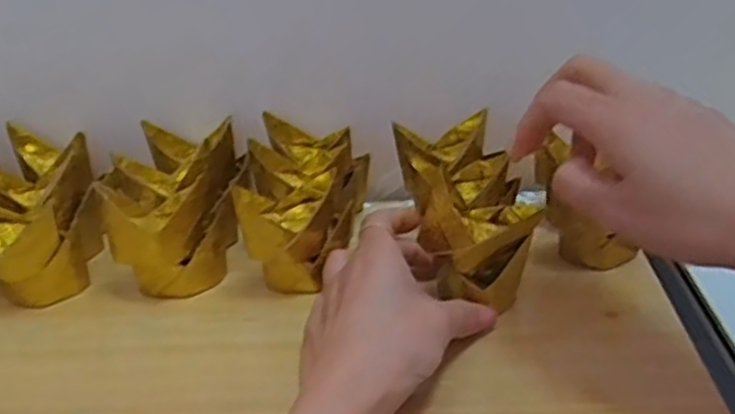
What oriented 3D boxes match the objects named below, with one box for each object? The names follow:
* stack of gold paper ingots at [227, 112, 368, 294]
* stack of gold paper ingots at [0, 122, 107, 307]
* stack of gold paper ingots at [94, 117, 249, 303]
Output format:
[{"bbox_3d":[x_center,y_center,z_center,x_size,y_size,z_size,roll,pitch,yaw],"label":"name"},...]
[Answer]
[{"bbox_3d":[-0.035,-0.007,0.445,0.066,0.065,0.107,-2,34,2],"label":"stack of gold paper ingots"},{"bbox_3d":[-0.197,0.005,0.445,0.071,0.066,0.101,-13,35,-14],"label":"stack of gold paper ingots"},{"bbox_3d":[-0.112,0.000,0.445,0.070,0.066,0.094,-2,34,3],"label":"stack of gold paper ingots"}]

